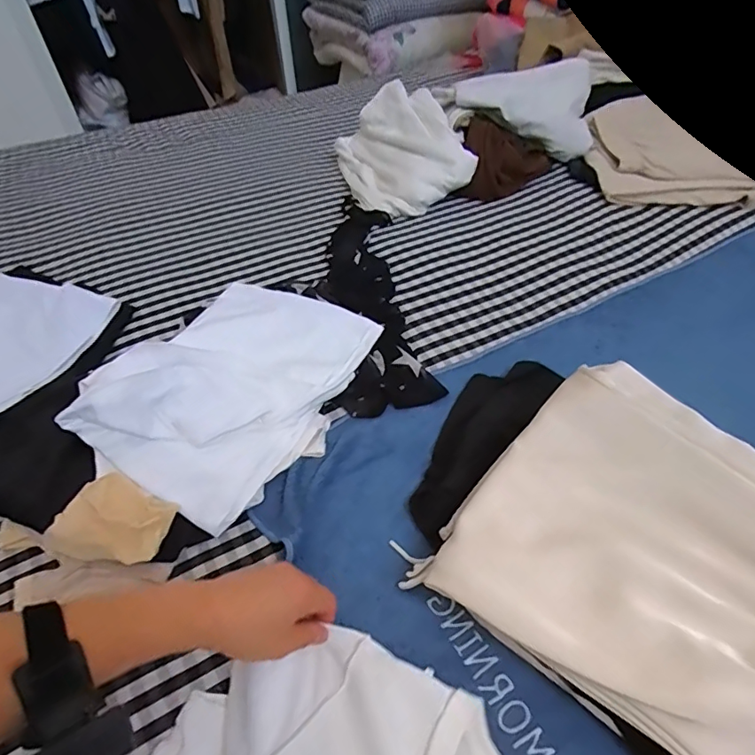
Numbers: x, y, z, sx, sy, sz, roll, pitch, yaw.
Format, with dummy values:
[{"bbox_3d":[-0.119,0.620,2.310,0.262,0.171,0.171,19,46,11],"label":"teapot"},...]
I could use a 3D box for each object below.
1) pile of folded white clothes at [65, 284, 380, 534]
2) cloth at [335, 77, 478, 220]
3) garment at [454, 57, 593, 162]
[{"bbox_3d":[-0.179,-0.011,0.640,0.252,0.075,0.349,21,51,18],"label":"pile of folded white clothes"},{"bbox_3d":[0.037,-0.473,1.040,0.223,0.137,0.324,-17,50,-14],"label":"cloth"},{"bbox_3d":[0.337,-0.604,1.137,0.279,0.109,0.285,14,50,14],"label":"garment"}]

